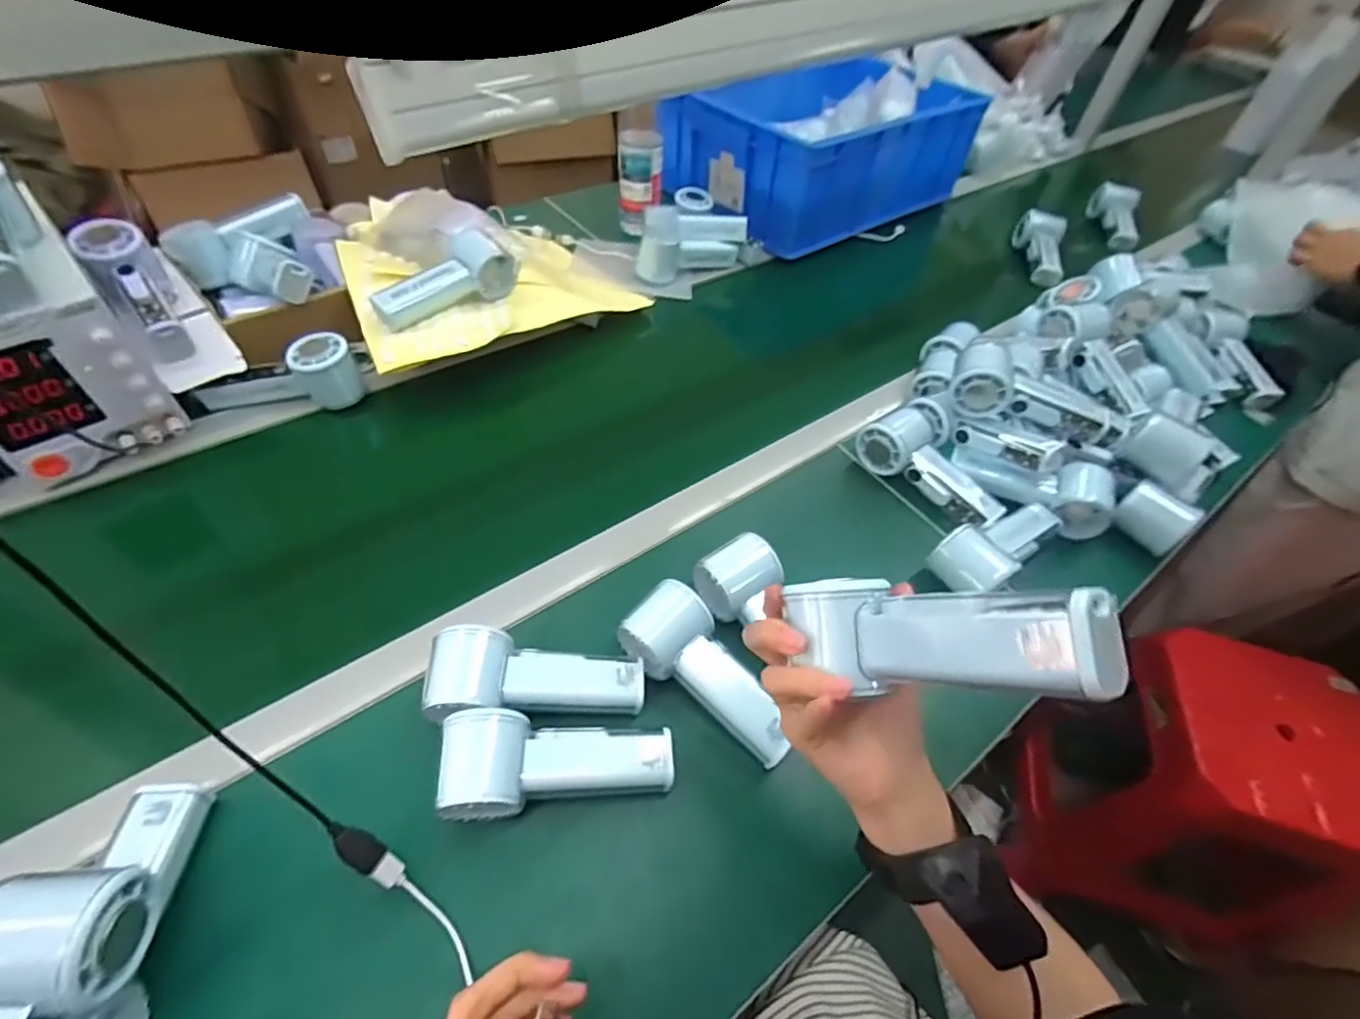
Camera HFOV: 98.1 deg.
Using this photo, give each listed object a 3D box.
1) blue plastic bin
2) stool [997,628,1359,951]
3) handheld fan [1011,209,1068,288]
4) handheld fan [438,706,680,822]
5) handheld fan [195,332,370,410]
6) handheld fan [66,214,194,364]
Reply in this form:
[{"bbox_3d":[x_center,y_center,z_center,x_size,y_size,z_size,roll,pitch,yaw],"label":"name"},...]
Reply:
[{"bbox_3d":[0.232,-0.622,0.995,0.492,0.146,0.328,-35,62,-29],"label":"blue plastic bin"},{"bbox_3d":[0.763,0.444,0.929,0.297,0.488,0.300,14,51,6],"label":"stool"},{"bbox_3d":[0.581,-0.429,0.947,0.049,0.066,0.182,14,51,5],"label":"handheld fan"},{"bbox_3d":[-0.082,0.172,0.395,0.150,0.049,0.061,7,50,-16],"label":"handheld fan"},{"bbox_3d":[-0.406,-0.131,0.610,0.151,0.070,0.047,-13,53,0],"label":"handheld fan"},{"bbox_3d":[-0.519,-0.207,0.568,0.053,0.063,0.159,-30,82,-26],"label":"handheld fan"}]

